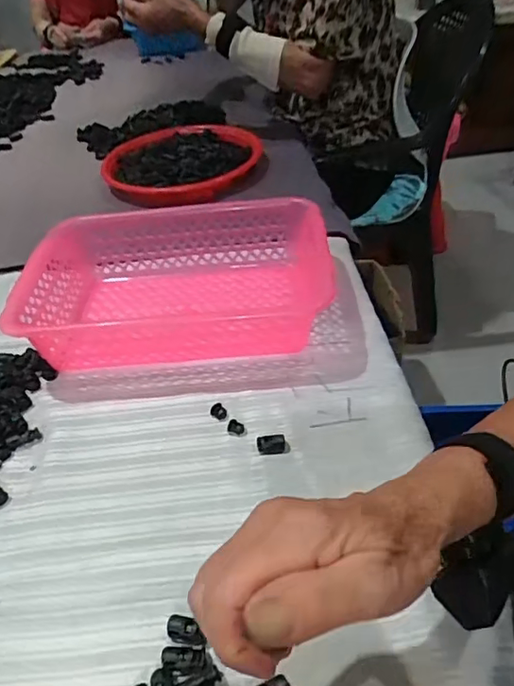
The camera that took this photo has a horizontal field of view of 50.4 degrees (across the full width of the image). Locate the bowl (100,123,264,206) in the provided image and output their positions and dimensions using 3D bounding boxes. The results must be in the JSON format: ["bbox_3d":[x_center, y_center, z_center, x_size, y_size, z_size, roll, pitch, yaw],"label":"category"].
[{"bbox_3d":[-0.106,-0.253,0.766,0.204,0.052,0.188,-4,41,4],"label":"bowl"}]

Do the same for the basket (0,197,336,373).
[{"bbox_3d":[-0.077,-0.061,0.552,0.306,0.074,0.179,-5,41,2],"label":"basket"}]

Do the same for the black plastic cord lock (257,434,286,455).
[{"bbox_3d":[0.011,0.081,0.438,0.022,0.009,0.014,-8,41,0],"label":"black plastic cord lock"}]

